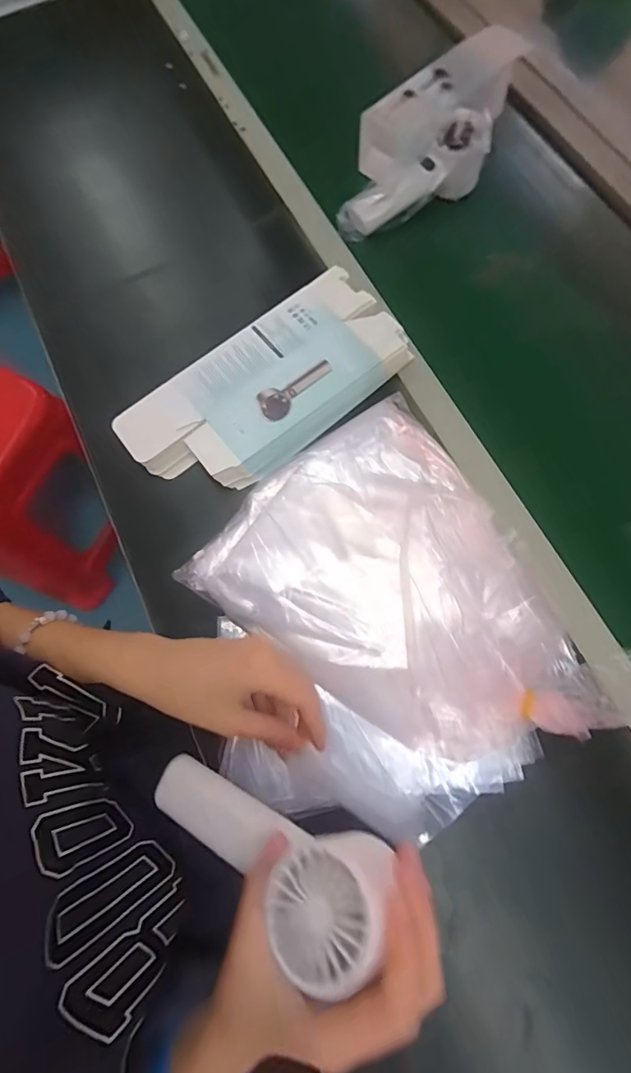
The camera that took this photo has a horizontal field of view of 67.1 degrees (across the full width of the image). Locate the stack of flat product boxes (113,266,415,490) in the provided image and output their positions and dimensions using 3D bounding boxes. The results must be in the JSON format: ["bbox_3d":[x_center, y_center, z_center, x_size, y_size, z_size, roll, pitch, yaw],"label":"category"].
[{"bbox_3d":[-0.047,-0.140,0.454,0.266,0.031,0.124,-36,75,-9],"label":"stack of flat product boxes"}]

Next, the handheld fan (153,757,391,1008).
[{"bbox_3d":[-0.031,0.169,0.258,0.154,0.038,0.057,0,67,46],"label":"handheld fan"}]

